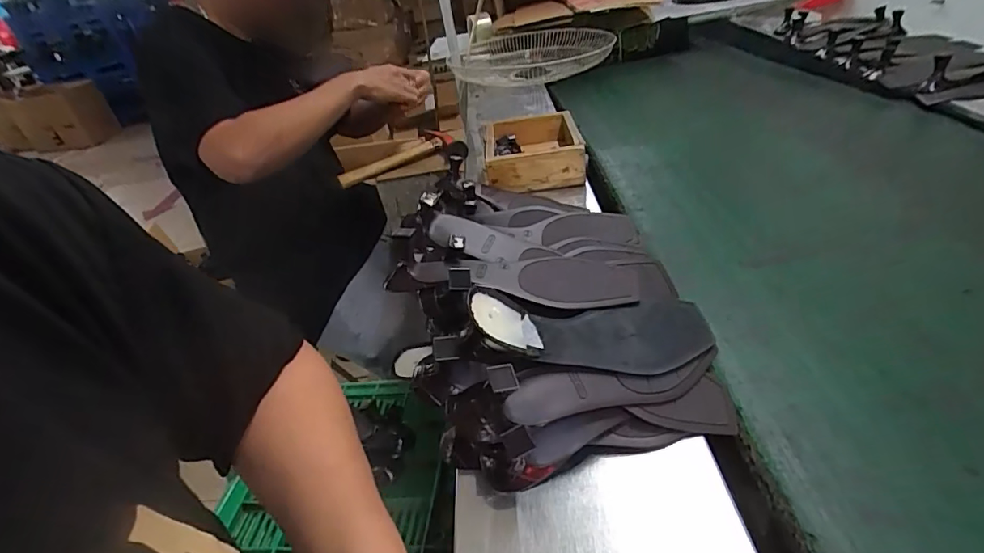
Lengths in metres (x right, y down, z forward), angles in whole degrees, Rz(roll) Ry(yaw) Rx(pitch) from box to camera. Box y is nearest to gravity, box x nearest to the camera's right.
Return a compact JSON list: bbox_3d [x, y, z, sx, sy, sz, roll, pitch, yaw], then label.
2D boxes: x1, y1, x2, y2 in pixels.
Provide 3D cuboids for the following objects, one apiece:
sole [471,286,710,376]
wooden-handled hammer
[{"bbox_3d":[0.087,0.047,0.417,0.237,0.041,0.066,5,28,-25],"label":"sole"},{"bbox_3d":[-0.150,-0.198,0.855,0.209,0.043,0.099,-34,41,-31],"label":"wooden-handled hammer"}]

